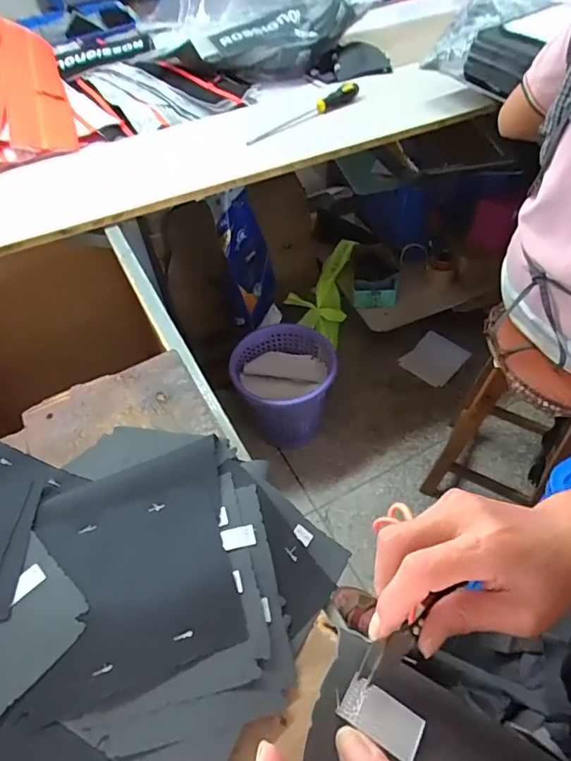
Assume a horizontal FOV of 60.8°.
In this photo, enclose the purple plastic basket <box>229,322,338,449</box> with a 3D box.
[{"bbox_3d":[0.001,0.030,1.432,0.286,0.269,0.285,-9,52,-3],"label":"purple plastic basket"}]

